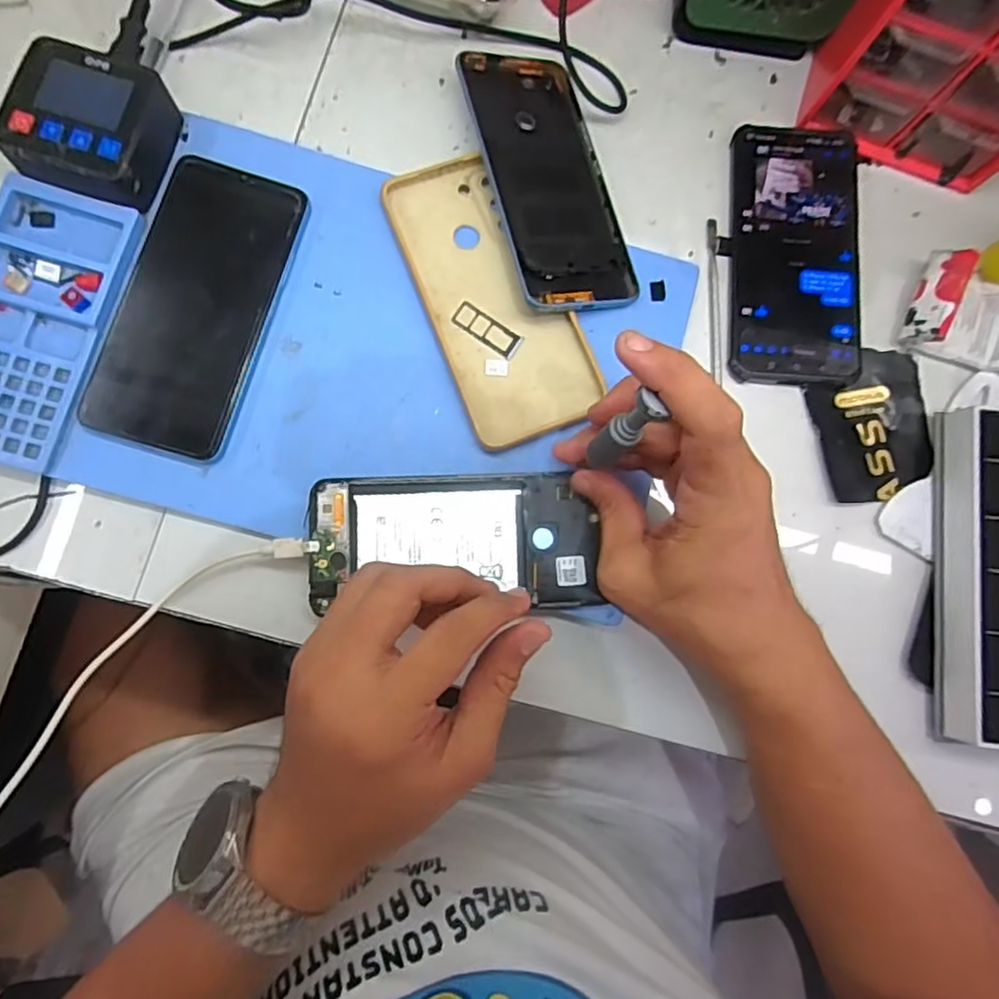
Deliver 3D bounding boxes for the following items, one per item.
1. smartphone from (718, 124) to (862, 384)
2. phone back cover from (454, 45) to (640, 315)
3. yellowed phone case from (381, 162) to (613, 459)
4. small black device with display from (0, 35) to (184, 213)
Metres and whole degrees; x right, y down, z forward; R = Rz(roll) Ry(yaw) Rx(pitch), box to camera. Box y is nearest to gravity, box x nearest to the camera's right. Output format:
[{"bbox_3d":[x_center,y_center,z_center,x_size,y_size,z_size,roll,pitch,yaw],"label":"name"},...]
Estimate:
[{"bbox_3d":[0.182,-0.153,0.392,0.081,0.012,0.167,6,82,-4],"label":"smartphone"},{"bbox_3d":[0.028,-0.190,0.372,0.075,0.007,0.169,-10,78,-24],"label":"phone back cover"},{"bbox_3d":[-0.003,-0.115,0.364,0.080,0.010,0.168,-20,84,-7],"label":"yellowed phone case"},{"bbox_3d":[-0.222,-0.199,0.347,0.069,0.039,0.077,14,82,-3],"label":"small black device with display"}]

